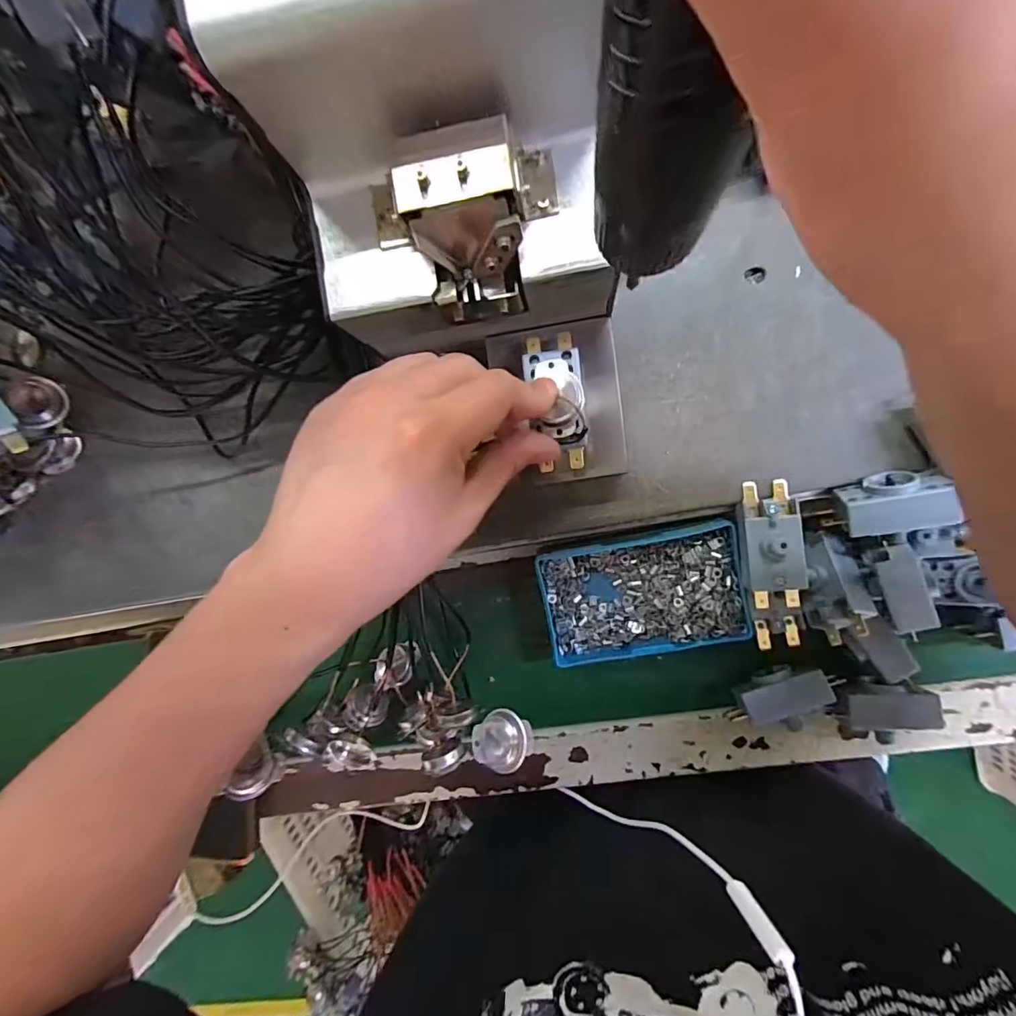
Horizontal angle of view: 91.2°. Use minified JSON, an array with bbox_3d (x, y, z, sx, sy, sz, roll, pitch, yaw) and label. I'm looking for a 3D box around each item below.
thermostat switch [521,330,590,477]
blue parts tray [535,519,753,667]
[{"bbox_3d":[0.024,-0.053,0.245,0.027,0.016,0.067,-12,93,6],"label":"thermostat switch"},{"bbox_3d":[0.080,0.051,0.298,0.113,0.023,0.067,-12,93,7],"label":"blue parts tray"}]

